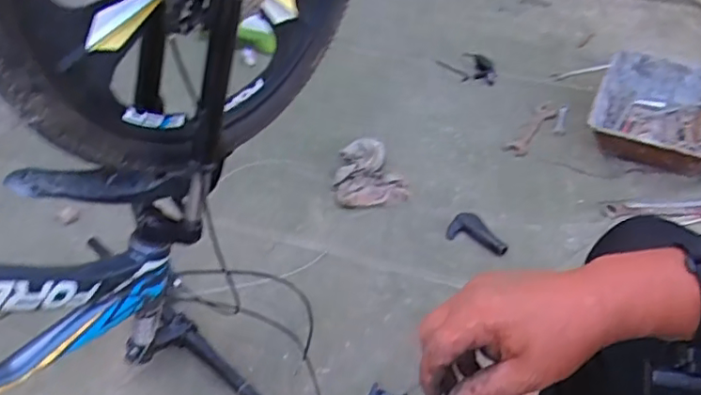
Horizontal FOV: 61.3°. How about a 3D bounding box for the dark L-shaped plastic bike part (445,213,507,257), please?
[{"bbox_3d":[0.260,0.078,1.206,0.122,0.051,0.060,30,38,12],"label":"dark L-shaped plastic bike part"}]

